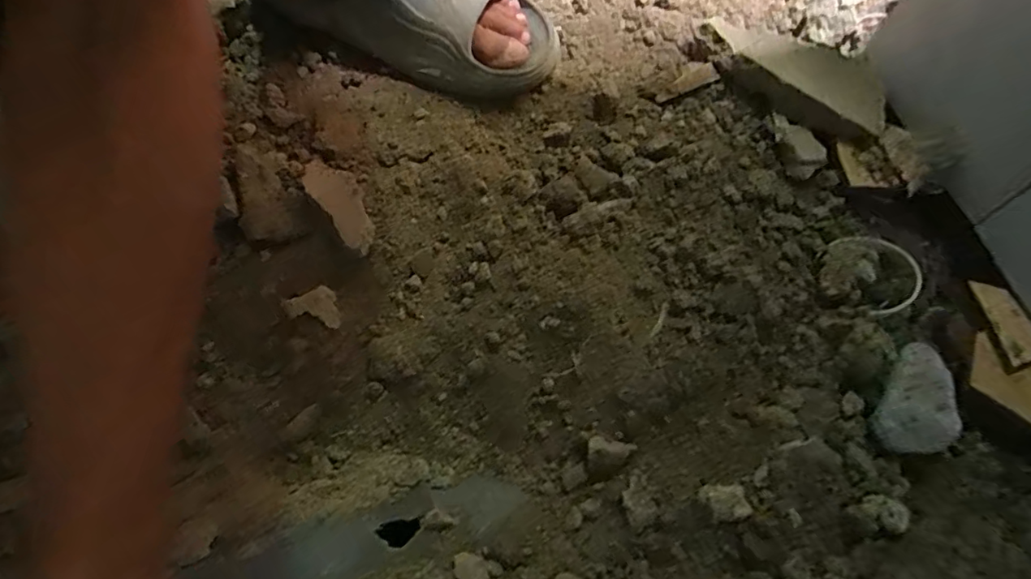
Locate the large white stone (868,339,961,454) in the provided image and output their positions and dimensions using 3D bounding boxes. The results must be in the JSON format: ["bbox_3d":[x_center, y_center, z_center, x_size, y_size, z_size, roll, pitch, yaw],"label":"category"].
[{"bbox_3d":[0.263,0.069,0.350,0.033,0.037,0.075,13,61,5],"label":"large white stone"}]

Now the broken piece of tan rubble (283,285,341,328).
[{"bbox_3d":[-0.142,0.010,0.371,0.039,0.004,0.026,14,92,-5],"label":"broken piece of tan rubble"}]

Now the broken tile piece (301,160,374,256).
[{"bbox_3d":[-0.123,-0.061,0.375,0.032,0.008,0.070,-31,91,-19],"label":"broken tile piece"}]

